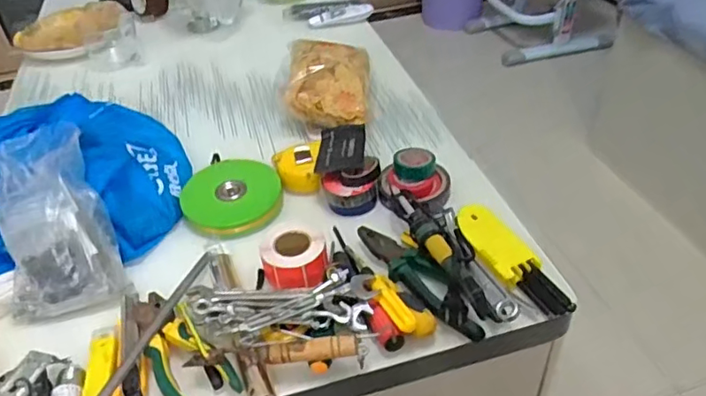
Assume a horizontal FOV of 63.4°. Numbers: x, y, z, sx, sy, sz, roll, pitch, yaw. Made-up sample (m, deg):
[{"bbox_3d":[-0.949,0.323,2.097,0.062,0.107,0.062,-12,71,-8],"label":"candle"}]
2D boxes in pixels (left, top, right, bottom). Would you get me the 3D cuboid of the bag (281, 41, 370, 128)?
[{"bbox_3d":[-0.038,-0.176,0.894,0.128,0.080,0.172,0,41,5],"label":"bag"}]

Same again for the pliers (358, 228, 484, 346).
[{"bbox_3d":[0.070,0.078,0.610,0.040,0.032,0.185,-27,45,-24],"label":"pliers"}]

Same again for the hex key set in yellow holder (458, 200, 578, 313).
[{"bbox_3d":[0.169,0.067,0.627,0.049,0.025,0.164,-18,42,-16],"label":"hex key set in yellow holder"}]

